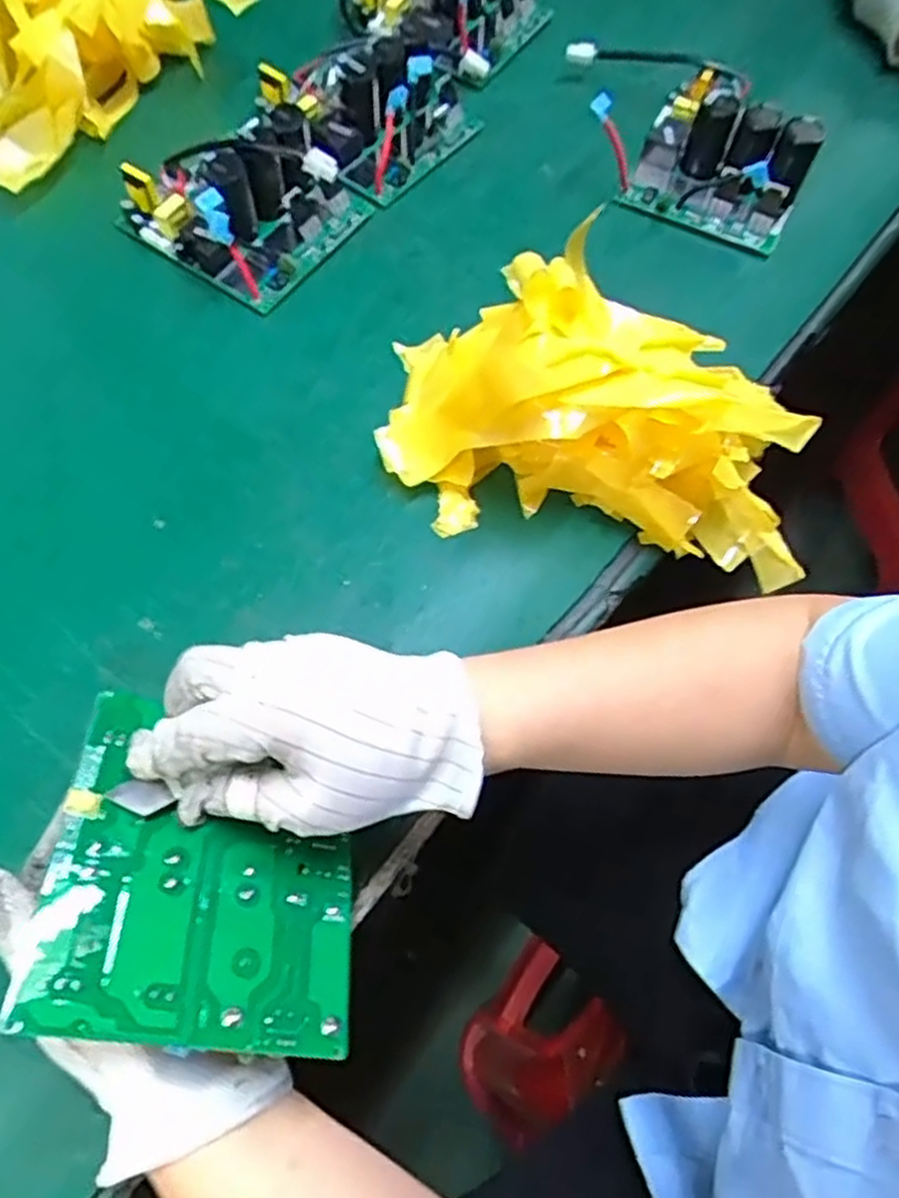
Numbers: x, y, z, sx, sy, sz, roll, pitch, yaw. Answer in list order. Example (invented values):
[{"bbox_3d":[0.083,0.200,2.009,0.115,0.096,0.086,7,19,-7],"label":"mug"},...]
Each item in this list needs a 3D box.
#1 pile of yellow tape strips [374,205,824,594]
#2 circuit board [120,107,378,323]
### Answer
[{"bbox_3d":[0.081,-0.109,0.437,0.236,0.123,0.134,9,66,1],"label":"pile of yellow tape strips"},{"bbox_3d":[-0.135,-0.282,0.537,0.131,0.057,0.135,35,68,12],"label":"circuit board"}]

